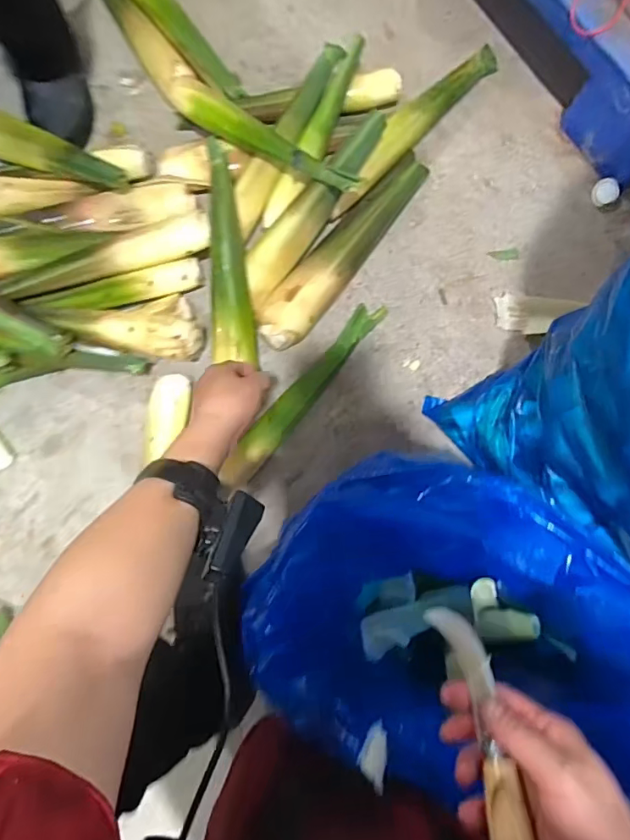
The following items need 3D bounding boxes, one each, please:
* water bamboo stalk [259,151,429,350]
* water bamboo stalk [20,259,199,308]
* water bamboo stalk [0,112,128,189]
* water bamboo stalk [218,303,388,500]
[{"bbox_3d":[0.040,-0.241,0.690,0.069,0.059,0.331,38,87,4],"label":"water bamboo stalk"},{"bbox_3d":[-0.280,-0.181,0.682,0.237,0.027,0.037,-10,85,1],"label":"water bamboo stalk"},{"bbox_3d":[-0.366,-0.367,0.662,0.257,0.043,0.045,19,86,3],"label":"water bamboo stalk"},{"bbox_3d":[-0.012,-0.044,0.675,0.042,0.057,0.311,39,87,4],"label":"water bamboo stalk"}]

